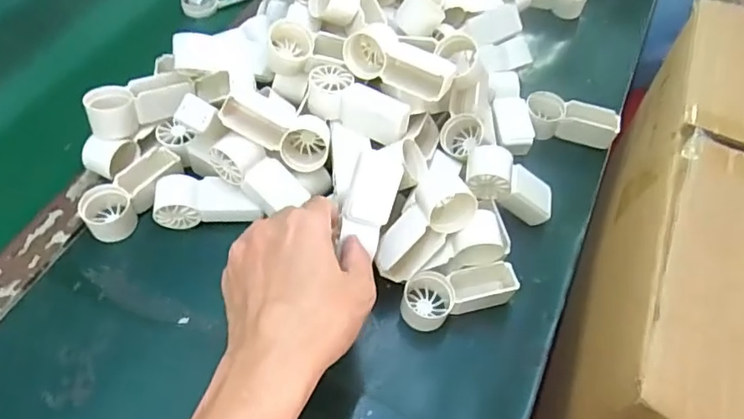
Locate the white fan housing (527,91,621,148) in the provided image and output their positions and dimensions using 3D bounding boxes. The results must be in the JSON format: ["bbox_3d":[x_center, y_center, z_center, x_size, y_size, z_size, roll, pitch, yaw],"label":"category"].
[{"bbox_3d":[0.206,-0.092,0.580,0.090,0.030,0.040,10,56,2],"label":"white fan housing"}]

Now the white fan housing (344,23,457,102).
[{"bbox_3d":[0.024,-0.123,0.483,0.093,0.044,0.043,23,57,12],"label":"white fan housing"}]

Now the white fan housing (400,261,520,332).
[{"bbox_3d":[0.072,0.069,0.458,0.094,0.036,0.040,-5,57,-7],"label":"white fan housing"}]

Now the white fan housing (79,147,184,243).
[{"bbox_3d":[-0.210,-0.016,0.497,0.044,0.027,0.095,38,76,19],"label":"white fan housing"}]

